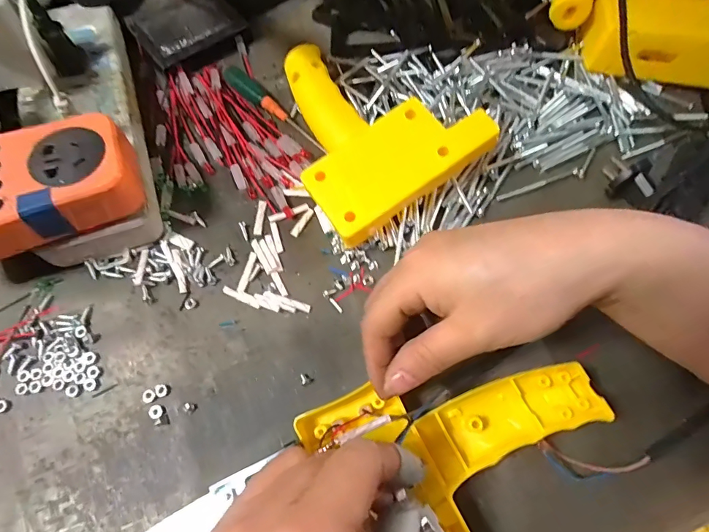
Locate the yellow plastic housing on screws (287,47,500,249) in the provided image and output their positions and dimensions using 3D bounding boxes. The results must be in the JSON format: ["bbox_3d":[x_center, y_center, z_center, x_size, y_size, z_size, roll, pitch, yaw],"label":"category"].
[{"bbox_3d":[0.001,-0.103,0.301,0.118,0.049,0.153,-33,72,-14],"label":"yellow plastic housing on screws"}]

